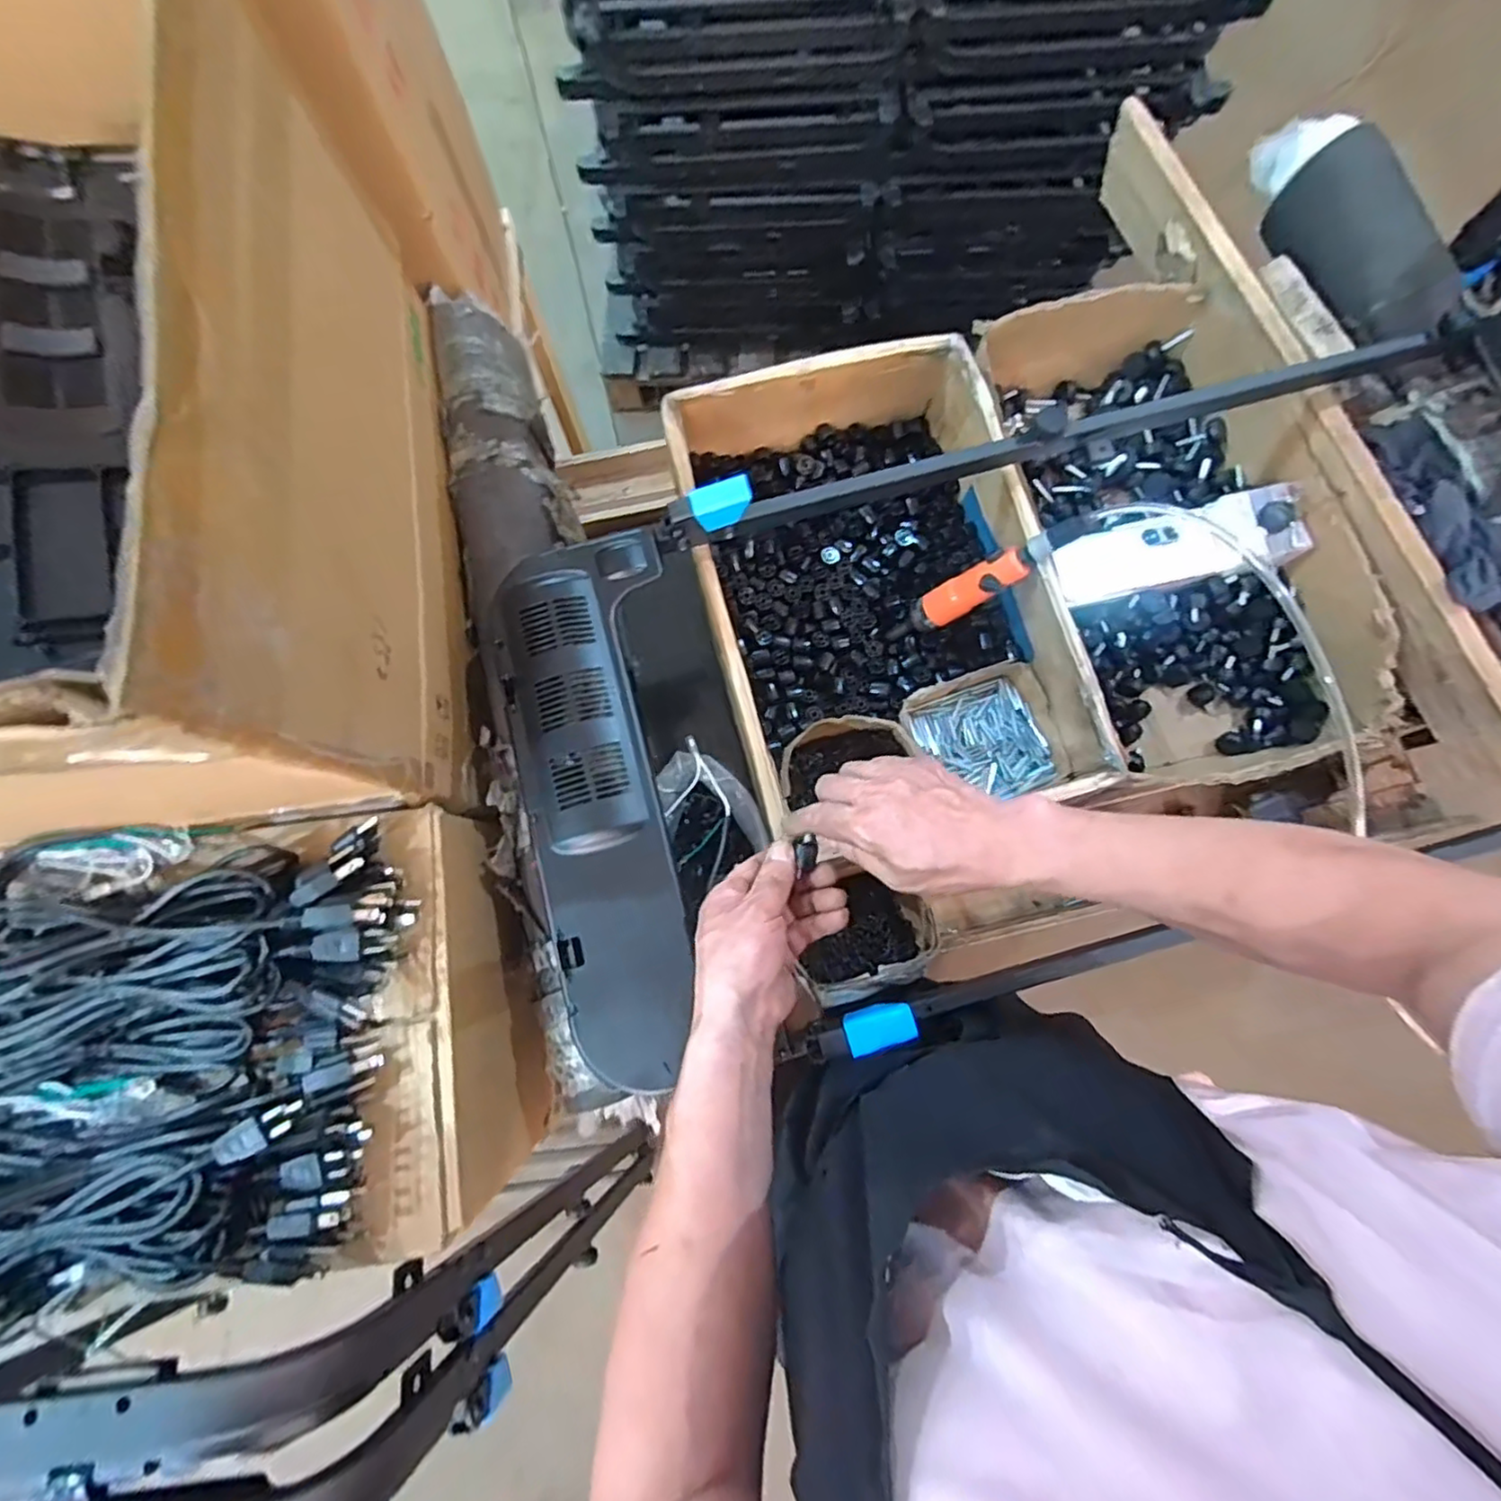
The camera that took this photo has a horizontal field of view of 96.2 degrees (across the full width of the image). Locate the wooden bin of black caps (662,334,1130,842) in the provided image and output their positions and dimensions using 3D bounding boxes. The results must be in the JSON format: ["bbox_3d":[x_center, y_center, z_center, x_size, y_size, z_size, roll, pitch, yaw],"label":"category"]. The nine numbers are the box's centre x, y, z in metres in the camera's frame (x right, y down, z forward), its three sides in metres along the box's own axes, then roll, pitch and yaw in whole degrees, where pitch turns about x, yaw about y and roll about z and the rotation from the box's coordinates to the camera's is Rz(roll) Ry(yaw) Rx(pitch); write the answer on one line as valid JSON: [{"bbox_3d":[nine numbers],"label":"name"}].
[{"bbox_3d":[0.136,-0.173,0.759,0.353,0.156,0.516,-12,79,-2],"label":"wooden bin of black caps"}]

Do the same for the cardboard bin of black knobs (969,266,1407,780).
[{"bbox_3d":[0.490,-0.266,0.816,0.290,0.174,0.602,-17,79,-3],"label":"cardboard bin of black knobs"}]

